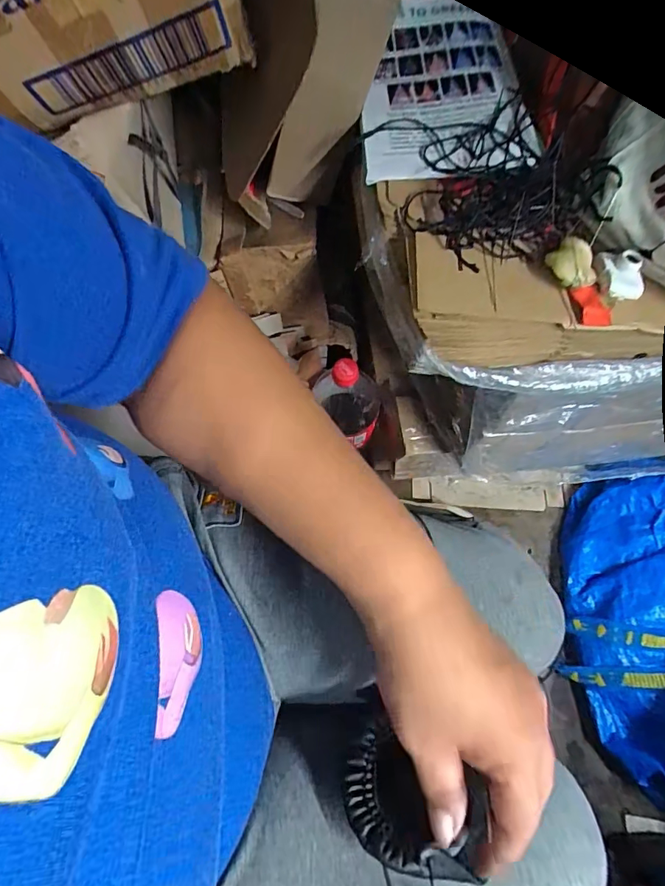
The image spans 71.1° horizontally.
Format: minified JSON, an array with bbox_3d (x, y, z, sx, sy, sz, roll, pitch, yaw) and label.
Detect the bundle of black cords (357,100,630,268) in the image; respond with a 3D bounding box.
[{"bbox_3d":[0.133,-0.237,0.408,0.161,0.053,0.166,-15,67,-8],"label":"bundle of black cords"}]

